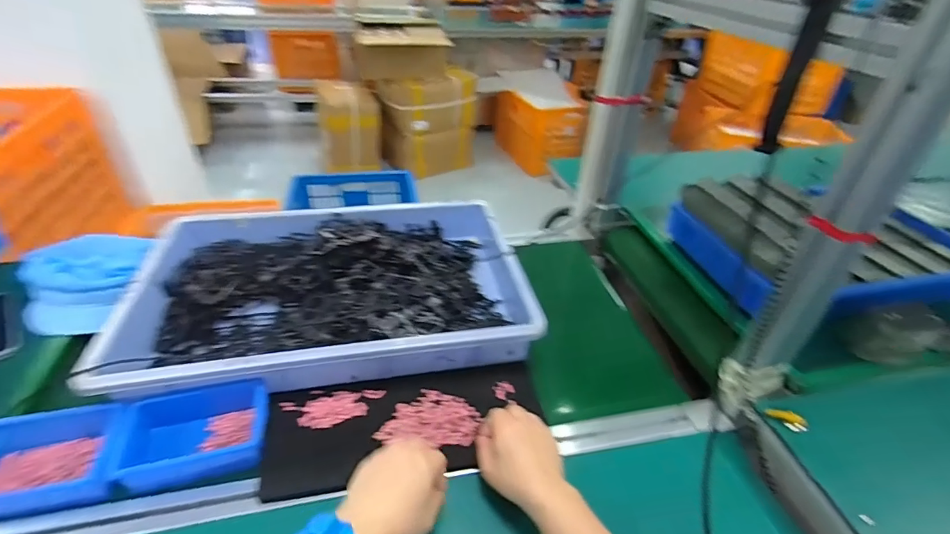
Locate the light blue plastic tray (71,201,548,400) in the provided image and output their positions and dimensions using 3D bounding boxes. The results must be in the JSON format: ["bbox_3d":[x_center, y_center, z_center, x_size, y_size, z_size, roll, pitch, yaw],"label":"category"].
[{"bbox_3d":[-0.218,0.029,0.728,0.565,0.083,0.373,-5,38,-11],"label":"light blue plastic tray"}]

